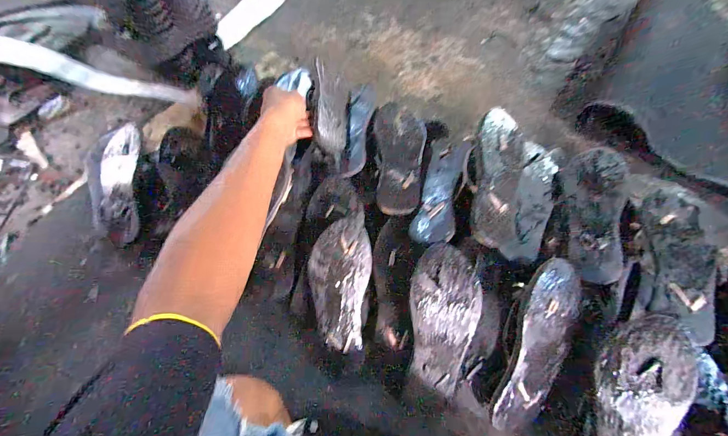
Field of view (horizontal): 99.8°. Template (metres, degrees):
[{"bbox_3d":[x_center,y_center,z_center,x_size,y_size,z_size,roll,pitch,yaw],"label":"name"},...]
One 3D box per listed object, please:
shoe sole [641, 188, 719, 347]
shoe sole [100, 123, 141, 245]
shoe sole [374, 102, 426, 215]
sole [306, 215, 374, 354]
[{"bbox_3d":[0.447,0.056,0.433,0.077,0.028,0.219,15,63,9],"label":"shoe sole"},{"bbox_3d":[-0.480,-0.065,0.610,0.100,0.028,0.236,-11,79,17],"label":"shoe sole"},{"bbox_3d":[0.068,-0.120,0.552,0.088,0.011,0.235,0,62,1],"label":"shoe sole"},{"bbox_3d":[-0.038,0.100,0.474,0.090,0.010,0.204,3,93,-1],"label":"sole"}]

